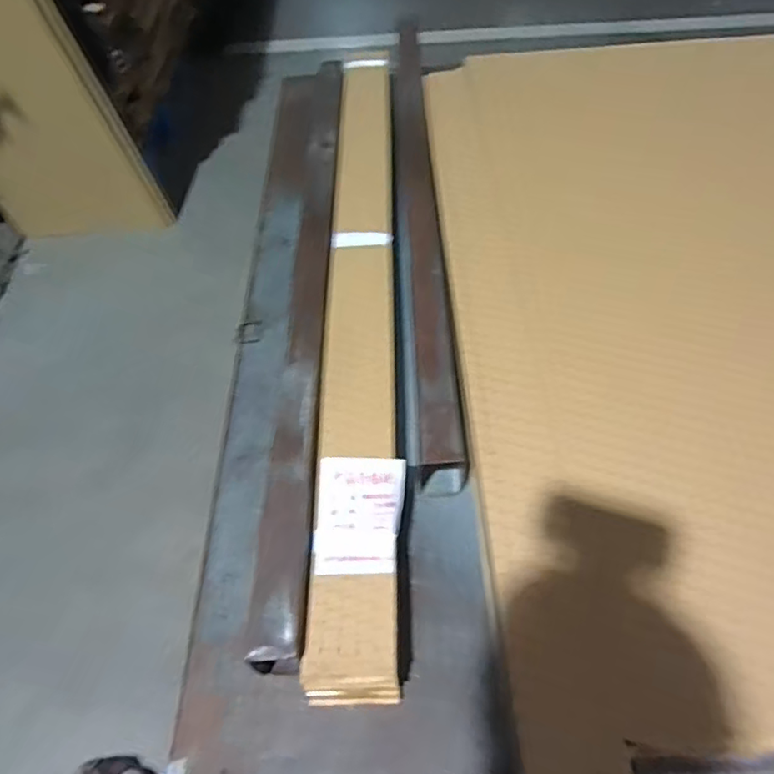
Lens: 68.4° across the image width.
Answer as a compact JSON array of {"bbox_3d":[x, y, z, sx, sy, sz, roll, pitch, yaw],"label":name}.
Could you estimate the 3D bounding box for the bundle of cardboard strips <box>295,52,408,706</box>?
[{"bbox_3d":[-0.030,-0.158,0.722,0.079,0.034,0.972,-2,55,2],"label":"bundle of cardboard strips"}]

